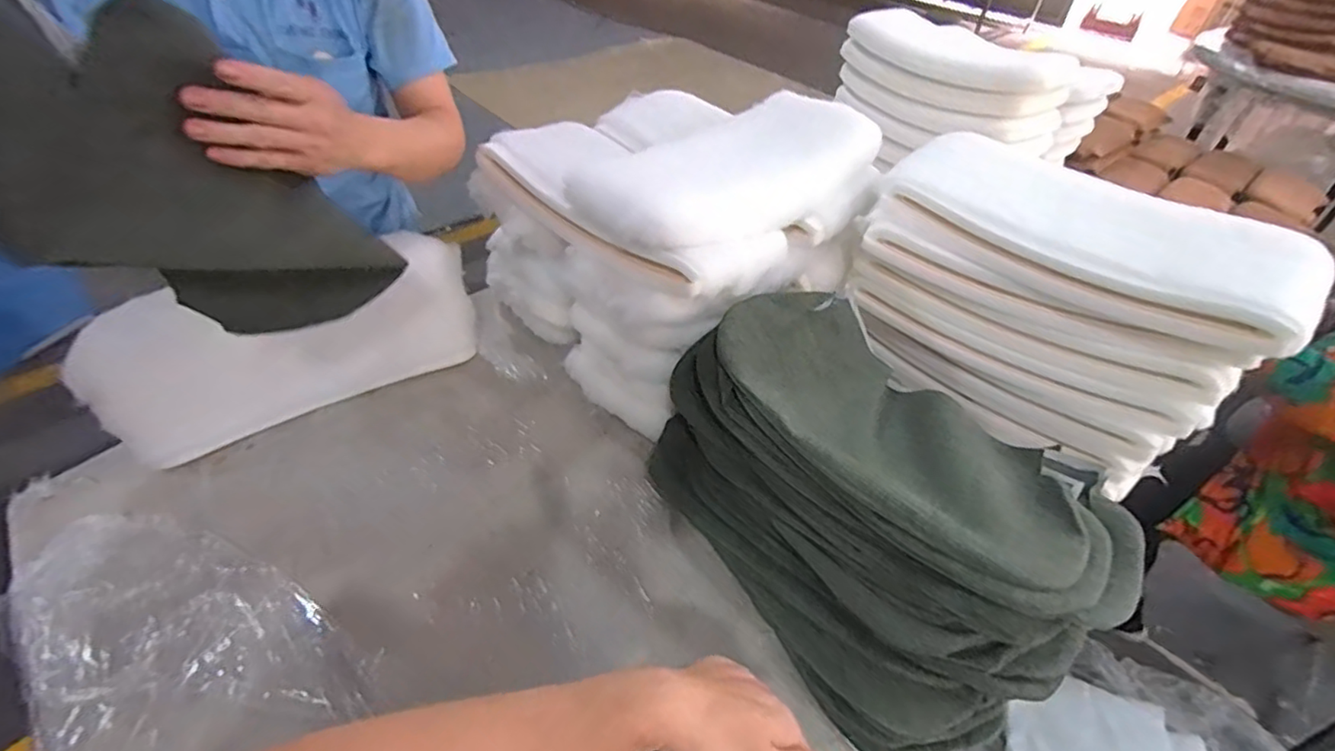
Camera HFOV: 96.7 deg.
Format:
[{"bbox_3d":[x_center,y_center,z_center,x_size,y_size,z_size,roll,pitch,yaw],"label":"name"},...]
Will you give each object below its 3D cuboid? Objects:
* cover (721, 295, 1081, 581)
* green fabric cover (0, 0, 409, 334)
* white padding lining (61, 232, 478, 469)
[{"bbox_3d":[0.251,0.054,0.678,0.433,0.069,0.236,38,43,20],"label":"cover"},{"bbox_3d":[-0.403,-0.148,0.544,0.067,0.387,0.193,18,77,13],"label":"green fabric cover"},{"bbox_3d":[-0.518,-0.041,0.845,0.475,0.225,0.069,-27,52,-29],"label":"white padding lining"}]

